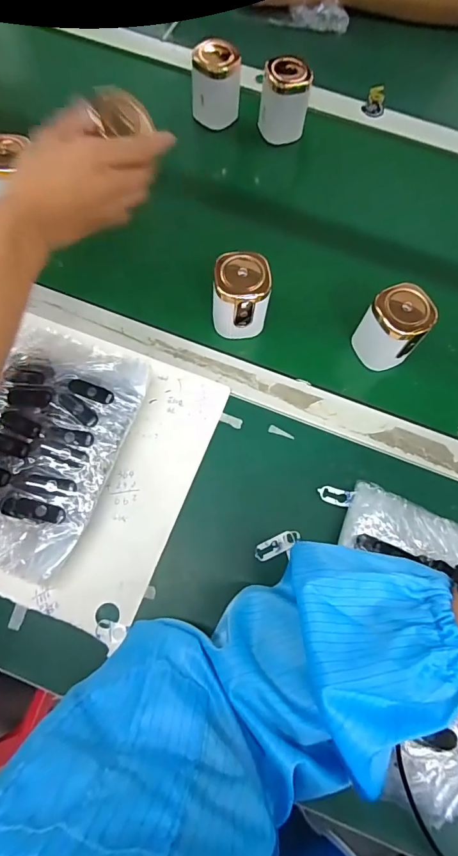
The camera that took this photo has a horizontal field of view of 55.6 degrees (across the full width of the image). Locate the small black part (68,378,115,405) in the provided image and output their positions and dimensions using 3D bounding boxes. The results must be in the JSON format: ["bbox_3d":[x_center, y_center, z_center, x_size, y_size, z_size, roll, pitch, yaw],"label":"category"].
[{"bbox_3d":[-0.124,-0.032,0.391,0.040,0.009,0.014,17,70,3],"label":"small black part"}]

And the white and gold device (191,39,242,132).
[{"bbox_3d":[-0.013,-0.443,0.561,0.063,0.072,0.063,3,70,-2],"label":"white and gold device"}]

